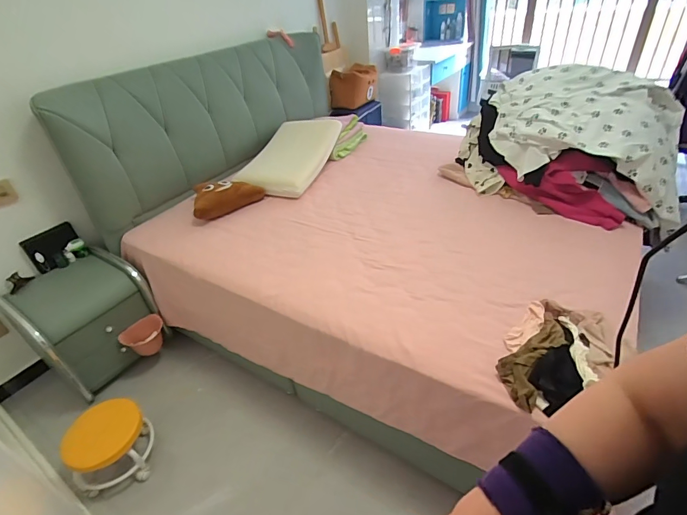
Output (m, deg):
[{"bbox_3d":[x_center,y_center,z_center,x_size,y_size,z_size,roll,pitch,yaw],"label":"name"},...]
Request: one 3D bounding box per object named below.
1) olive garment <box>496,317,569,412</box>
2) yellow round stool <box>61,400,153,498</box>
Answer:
[{"bbox_3d":[0.493,0.256,0.995,0.114,0.053,0.265,26,46,37],"label":"olive garment"},{"bbox_3d":[-0.857,0.695,1.398,0.255,0.241,0.229,-20,38,-19],"label":"yellow round stool"}]

